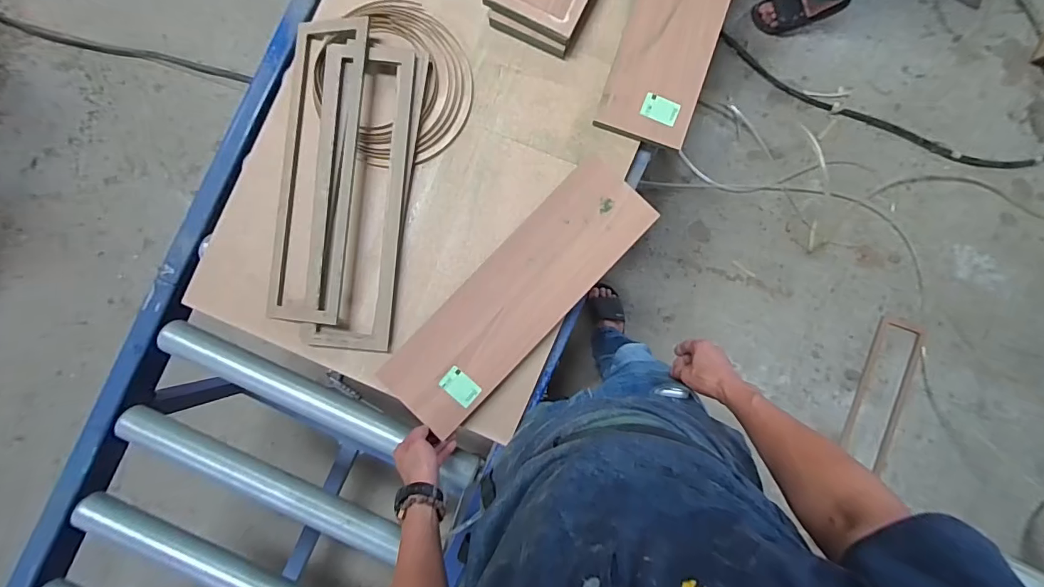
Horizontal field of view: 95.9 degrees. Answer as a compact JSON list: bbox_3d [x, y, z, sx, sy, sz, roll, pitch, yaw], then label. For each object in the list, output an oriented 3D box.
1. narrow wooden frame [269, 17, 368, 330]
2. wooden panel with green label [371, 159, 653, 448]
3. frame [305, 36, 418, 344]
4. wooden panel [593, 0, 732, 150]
[{"bbox_3d":[-0.340,-0.205,0.785,0.139,0.015,0.502,5,89,14],"label":"narrow wooden frame"},{"bbox_3d":[-0.003,0.004,0.781,0.155,0.028,0.507,45,89,1],"label":"wooden panel with green label"},{"bbox_3d":[-0.270,-0.157,0.775,0.146,0.025,0.493,4,87,-1],"label":"frame"},{"bbox_3d":[0.270,-0.479,0.810,0.154,0.016,0.452,19,87,0],"label":"wooden panel"}]

